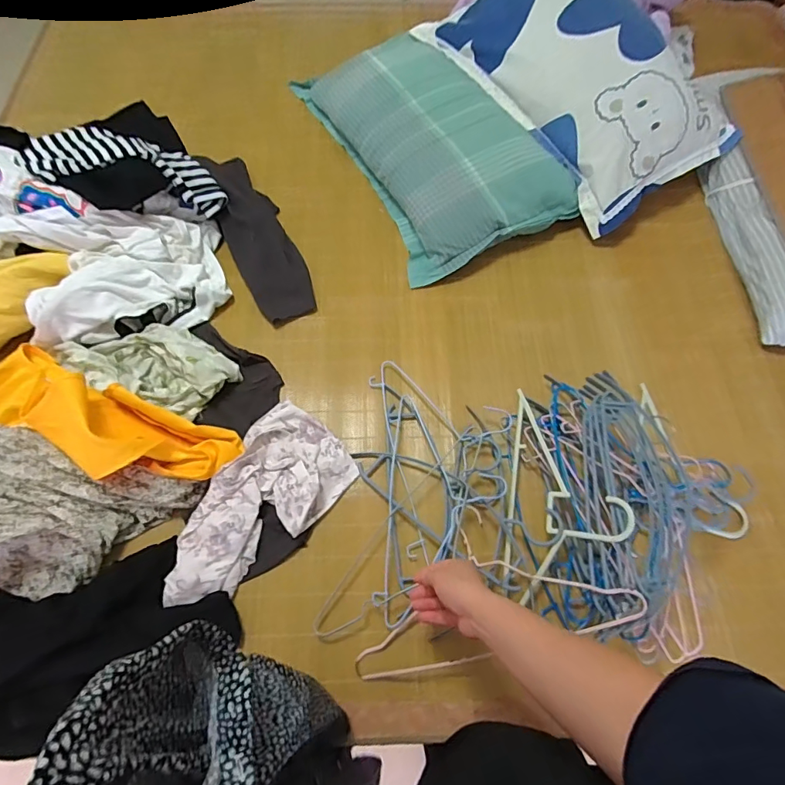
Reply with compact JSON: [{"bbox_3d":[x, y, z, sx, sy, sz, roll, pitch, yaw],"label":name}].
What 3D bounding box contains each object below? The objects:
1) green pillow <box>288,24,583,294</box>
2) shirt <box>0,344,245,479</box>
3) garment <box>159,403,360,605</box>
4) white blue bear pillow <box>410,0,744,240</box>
[{"bbox_3d":[0.087,-0.585,1.049,0.392,0.123,0.646,-22,68,-10],"label":"green pillow"},{"bbox_3d":[-0.503,0.024,0.731,0.491,0.136,0.139,21,68,8],"label":"shirt"},{"bbox_3d":[-0.227,0.180,0.752,0.190,0.051,0.345,38,71,15],"label":"garment"},{"bbox_3d":[0.413,-0.725,1.041,0.405,0.221,0.661,-31,70,-13],"label":"white blue bear pillow"}]

